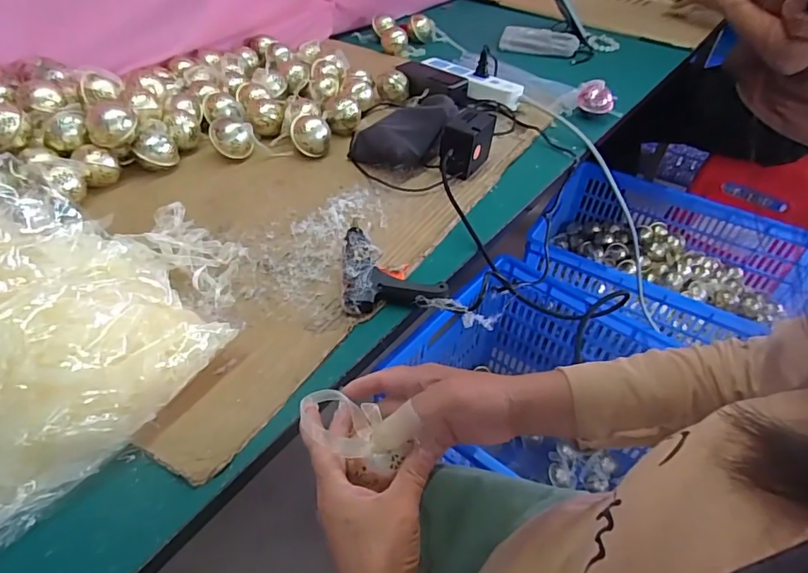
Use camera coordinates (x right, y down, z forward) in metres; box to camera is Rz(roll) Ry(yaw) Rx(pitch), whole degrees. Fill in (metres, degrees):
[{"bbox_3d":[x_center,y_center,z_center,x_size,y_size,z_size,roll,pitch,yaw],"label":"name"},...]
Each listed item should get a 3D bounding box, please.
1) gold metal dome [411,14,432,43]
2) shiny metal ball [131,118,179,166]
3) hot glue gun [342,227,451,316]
[{"bbox_3d":[0.039,-0.600,1.169,0.055,0.053,0.043,7,46,2],"label":"gold metal dome"},{"bbox_3d":[-0.341,-0.193,0.686,0.052,0.044,0.047,-15,49,-18],"label":"shiny metal ball"},{"bbox_3d":[-0.017,-0.020,0.545,0.106,0.029,0.107,-7,47,-11],"label":"hot glue gun"}]

